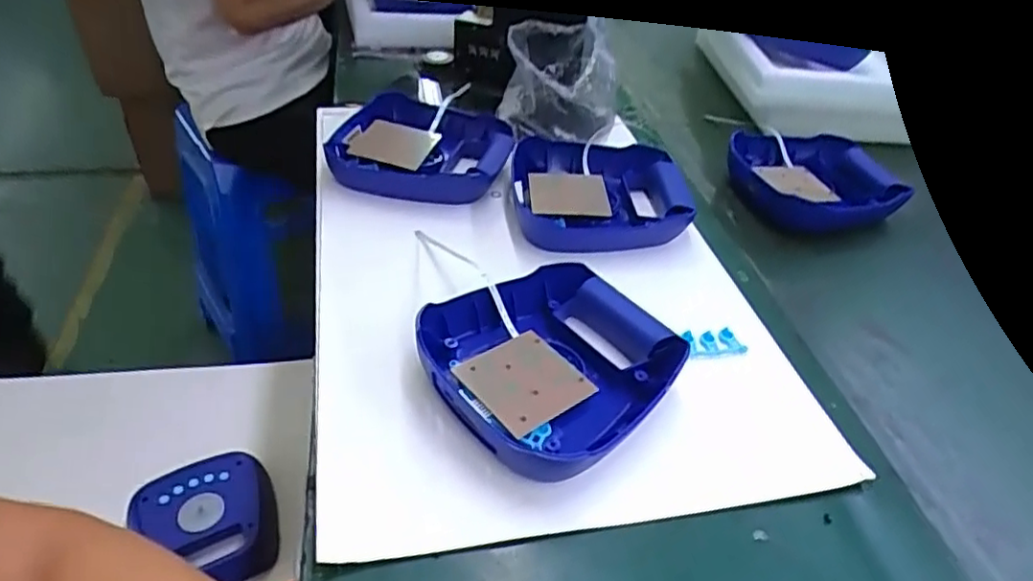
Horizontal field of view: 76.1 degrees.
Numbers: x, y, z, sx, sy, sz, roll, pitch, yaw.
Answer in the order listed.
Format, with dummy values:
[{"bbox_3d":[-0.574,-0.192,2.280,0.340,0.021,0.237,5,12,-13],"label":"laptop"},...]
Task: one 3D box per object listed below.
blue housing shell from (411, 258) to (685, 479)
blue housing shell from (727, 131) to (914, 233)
[{"bbox_3d":[0.023,0.055,0.507,0.171,0.051,0.169,-31,51,-35],"label":"blue housing shell"},{"bbox_3d":[0.354,-0.127,0.789,0.192,0.060,0.158,0,39,-9],"label":"blue housing shell"}]

